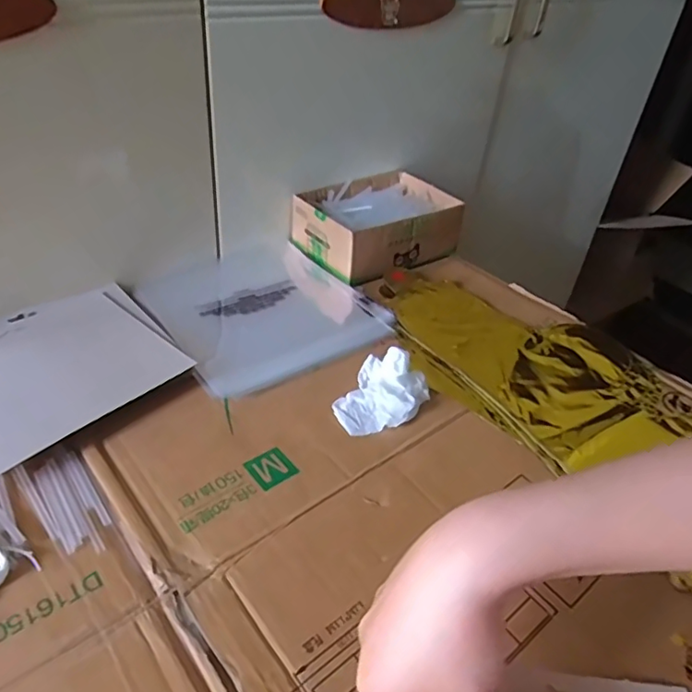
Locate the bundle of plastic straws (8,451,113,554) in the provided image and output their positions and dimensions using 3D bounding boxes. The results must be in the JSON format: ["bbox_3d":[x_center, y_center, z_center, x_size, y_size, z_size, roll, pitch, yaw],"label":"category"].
[{"bbox_3d":[-0.200,0.110,0.408,0.041,0.004,0.098,-27,48,-35],"label":"bundle of plastic straws"}]

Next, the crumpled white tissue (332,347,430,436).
[{"bbox_3d":[0.033,0.039,0.500,0.065,0.036,0.086,22,41,20],"label":"crumpled white tissue"}]

